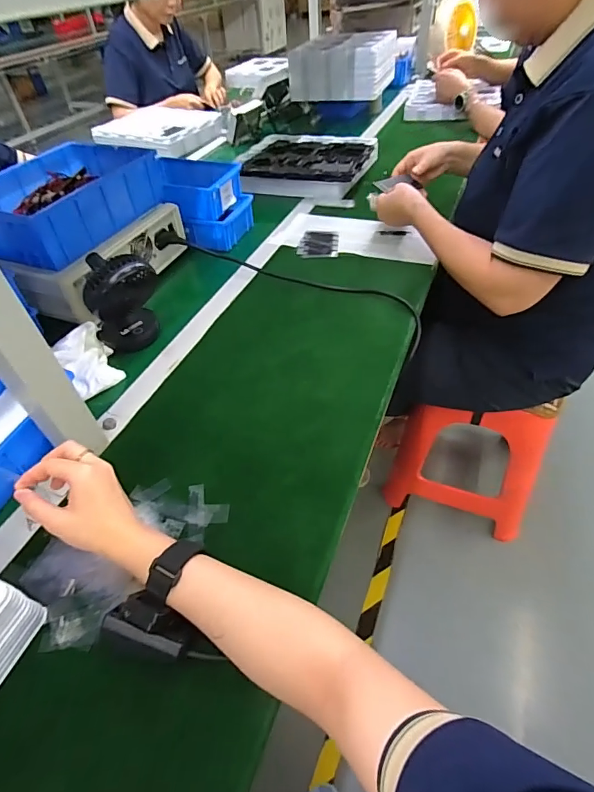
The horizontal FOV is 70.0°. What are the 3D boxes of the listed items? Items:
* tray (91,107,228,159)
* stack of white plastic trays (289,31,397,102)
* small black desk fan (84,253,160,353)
[{"bbox_3d":[-0.415,-0.813,1.302,0.392,0.052,0.310,24,53,25],"label":"tray"},{"bbox_3d":[0.140,-1.046,1.347,0.296,0.137,0.261,12,49,16],"label":"stack of white plastic trays"},{"bbox_3d":[-0.244,-0.139,0.594,0.101,0.151,0.074,-26,50,-18],"label":"small black desk fan"}]

